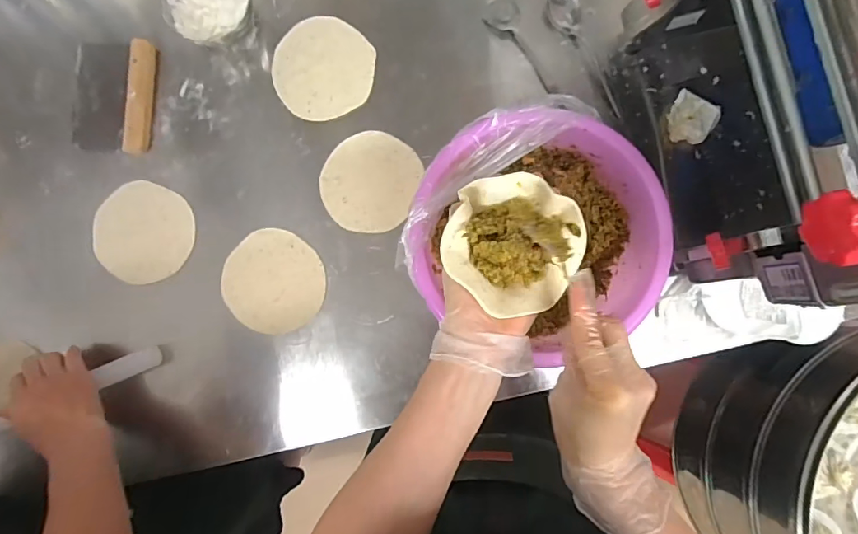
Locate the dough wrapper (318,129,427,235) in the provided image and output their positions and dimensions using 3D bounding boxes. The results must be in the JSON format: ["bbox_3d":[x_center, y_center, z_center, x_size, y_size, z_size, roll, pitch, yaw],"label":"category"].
[{"bbox_3d":[-0.079,-0.112,0.633,0.125,0.007,0.129,0,86,4],"label":"dough wrapper"}]

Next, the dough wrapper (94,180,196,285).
[{"bbox_3d":[-0.375,-0.045,0.630,0.126,0.004,0.126,0,87,1],"label":"dough wrapper"}]

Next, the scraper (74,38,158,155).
[{"bbox_3d":[-0.424,-0.229,0.639,0.108,0.016,0.151,1,86,4],"label":"scraper"}]

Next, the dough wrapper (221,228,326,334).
[{"bbox_3d":[-0.199,0.020,0.617,0.126,0.006,0.124,0,90,0],"label":"dough wrapper"}]

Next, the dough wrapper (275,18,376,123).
[{"bbox_3d":[-0.140,-0.260,0.634,0.126,0.009,0.129,0,95,-1],"label":"dough wrapper"}]

